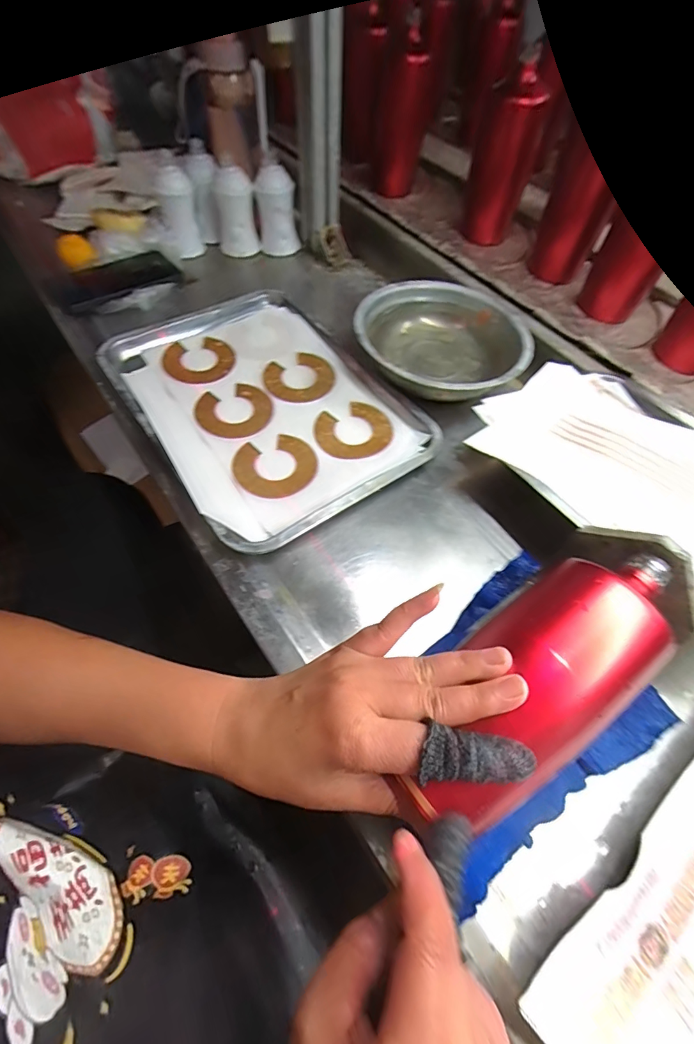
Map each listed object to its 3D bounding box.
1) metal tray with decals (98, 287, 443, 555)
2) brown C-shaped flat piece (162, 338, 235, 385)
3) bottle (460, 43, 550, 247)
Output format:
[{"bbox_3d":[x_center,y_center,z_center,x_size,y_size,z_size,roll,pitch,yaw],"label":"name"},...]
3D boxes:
[{"bbox_3d":[-0.090,-0.138,0.482,0.249,0.025,0.342,-32,65,-19],"label":"metal tray with decals"},{"bbox_3d":[-0.184,-0.200,0.539,0.088,0.011,0.072,41,75,21],"label":"brown C-shaped flat piece"},{"bbox_3d":[0.217,-0.501,0.604,0.070,0.188,0.063,15,60,7],"label":"bottle"}]

